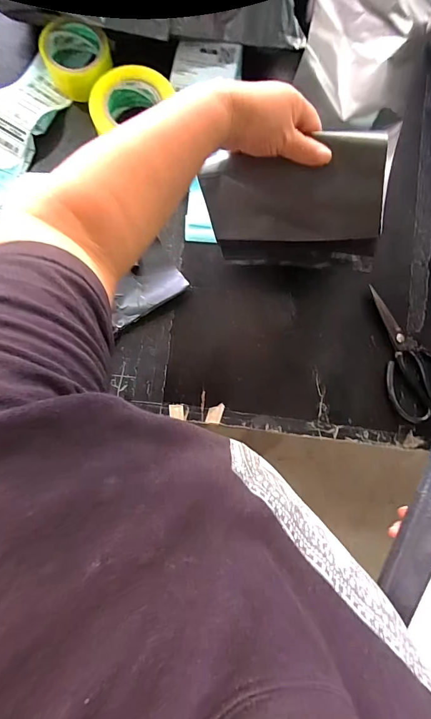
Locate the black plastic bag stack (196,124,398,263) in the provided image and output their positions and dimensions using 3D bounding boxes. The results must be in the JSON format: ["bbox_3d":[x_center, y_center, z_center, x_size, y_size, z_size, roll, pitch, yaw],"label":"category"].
[{"bbox_3d":[0.091,-0.177,0.411,0.200,0.129,0.026,2,47,21],"label":"black plastic bag stack"}]

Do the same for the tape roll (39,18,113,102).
[{"bbox_3d":[-0.211,-0.457,0.533,0.090,0.050,0.091,0,83,-3],"label":"tape roll"}]

